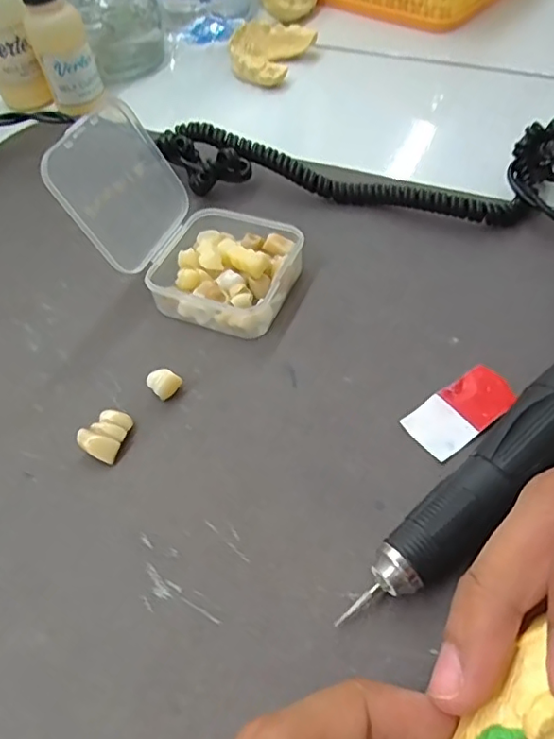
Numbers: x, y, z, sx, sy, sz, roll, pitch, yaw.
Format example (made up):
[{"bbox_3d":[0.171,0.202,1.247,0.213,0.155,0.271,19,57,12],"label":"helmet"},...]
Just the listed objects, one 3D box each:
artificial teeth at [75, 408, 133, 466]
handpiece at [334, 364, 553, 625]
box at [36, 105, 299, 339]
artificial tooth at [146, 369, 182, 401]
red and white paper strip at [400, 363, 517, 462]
[{"bbox_3d":[-0.061,0.023,0.196,0.013,0.008,0.019,12,55,12],"label":"artificial teeth"},{"bbox_3d":[0.087,0.019,0.175,0.157,0.030,0.026,-35,59,-21],"label":"handpiece"},{"bbox_3d":[-0.037,-0.063,0.227,0.088,0.061,0.059,17,56,15],"label":"box"},{"bbox_3d":[-0.042,0.006,0.209,0.009,0.011,0.011,33,61,25],"label":"artificial tooth"},{"bbox_3d":[0.067,0.014,0.199,0.042,0.004,0.020,-33,58,-20],"label":"red and white paper strip"}]

